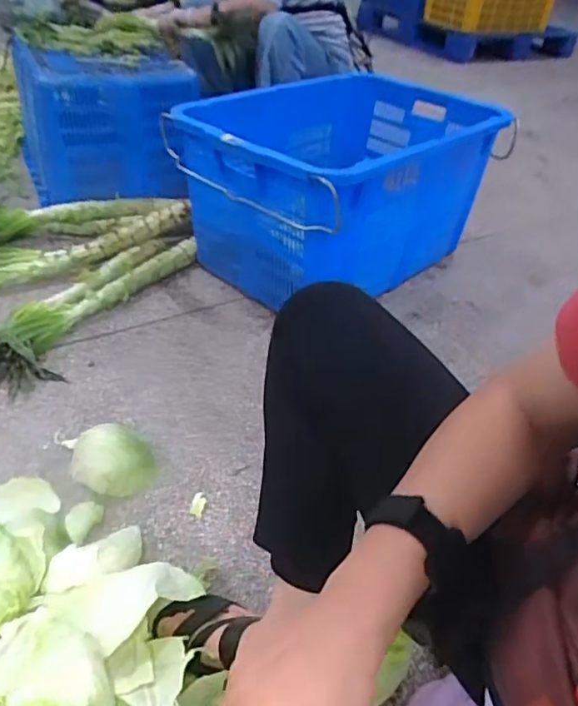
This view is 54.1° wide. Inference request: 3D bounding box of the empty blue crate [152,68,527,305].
[{"bbox_3d":[0.126,-0.394,1.321,0.494,0.346,0.737,33,47,31],"label":"empty blue crate"}]

